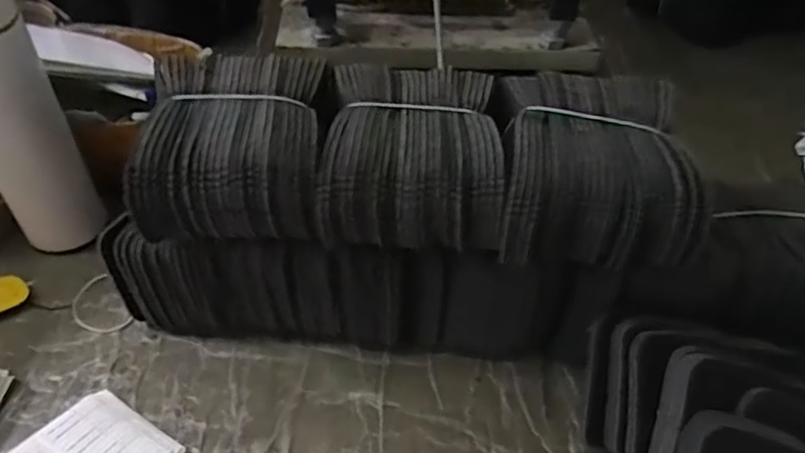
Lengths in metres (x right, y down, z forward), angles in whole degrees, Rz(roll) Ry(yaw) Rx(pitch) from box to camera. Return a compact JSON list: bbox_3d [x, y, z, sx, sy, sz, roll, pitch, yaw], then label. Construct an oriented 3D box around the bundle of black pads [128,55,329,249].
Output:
[{"bbox_3d":[-0.107,-0.053,0.417,0.118,0.066,0.129,0,48,-4],"label":"bundle of black pads"}]

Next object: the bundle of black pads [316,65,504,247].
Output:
[{"bbox_3d":[0.007,-0.051,0.411,0.109,0.054,0.128,4,48,-1],"label":"bundle of black pads"}]

